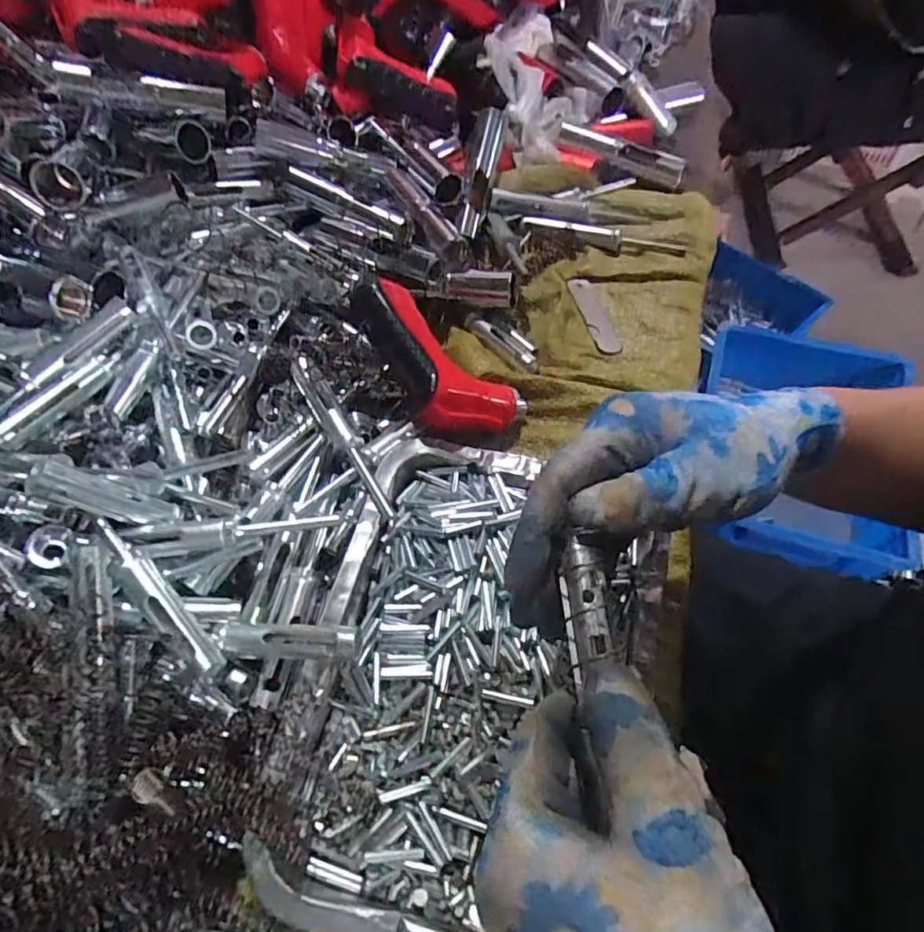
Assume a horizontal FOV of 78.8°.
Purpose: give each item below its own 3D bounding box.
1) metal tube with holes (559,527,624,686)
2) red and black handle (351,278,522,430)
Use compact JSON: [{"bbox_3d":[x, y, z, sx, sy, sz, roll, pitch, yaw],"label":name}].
[{"bbox_3d":[0.048,0.054,0.214,0.016,0.013,0.052,1,66,4],"label":"metal tube with holes"},{"bbox_3d":[-0.019,-0.070,0.373,0.132,0.027,0.067,45,69,-3],"label":"red and black handle"}]

